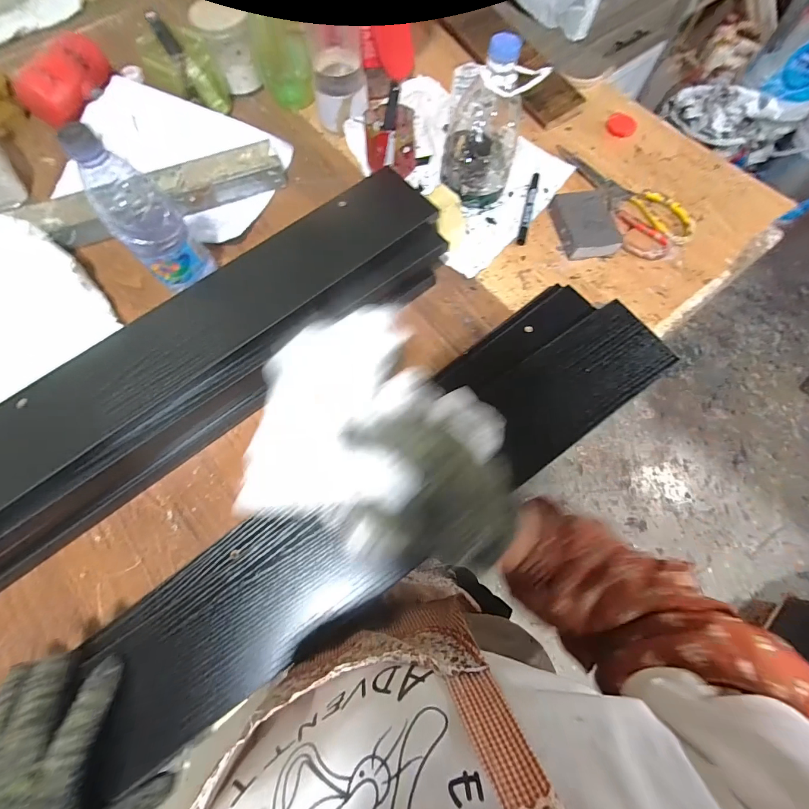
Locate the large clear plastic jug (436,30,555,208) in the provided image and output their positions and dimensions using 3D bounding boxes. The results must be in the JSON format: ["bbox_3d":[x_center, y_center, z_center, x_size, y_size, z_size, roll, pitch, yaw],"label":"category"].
[{"bbox_3d":[0.107,-0.362,0.468,0.098,0.168,0.099,9,71,4],"label":"large clear plastic jug"}]

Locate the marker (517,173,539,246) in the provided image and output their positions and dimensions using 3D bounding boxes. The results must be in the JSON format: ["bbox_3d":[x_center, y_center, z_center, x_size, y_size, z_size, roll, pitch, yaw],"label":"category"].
[{"bbox_3d":[0.181,-0.287,0.526,0.013,0.011,0.132,16,72,6],"label":"marker"}]

